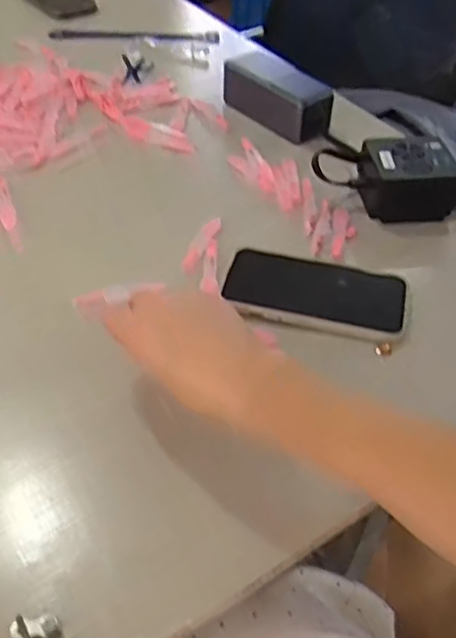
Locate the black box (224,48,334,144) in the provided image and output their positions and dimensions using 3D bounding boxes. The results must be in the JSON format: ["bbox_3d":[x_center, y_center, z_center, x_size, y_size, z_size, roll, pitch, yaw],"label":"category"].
[{"bbox_3d":[0.054,-0.246,0.709,0.046,0.059,0.134,-33,55,-30],"label":"black box"}]

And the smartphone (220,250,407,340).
[{"bbox_3d":[0.070,-0.022,0.516,0.142,0.008,0.073,11,46,8],"label":"smartphone"}]

